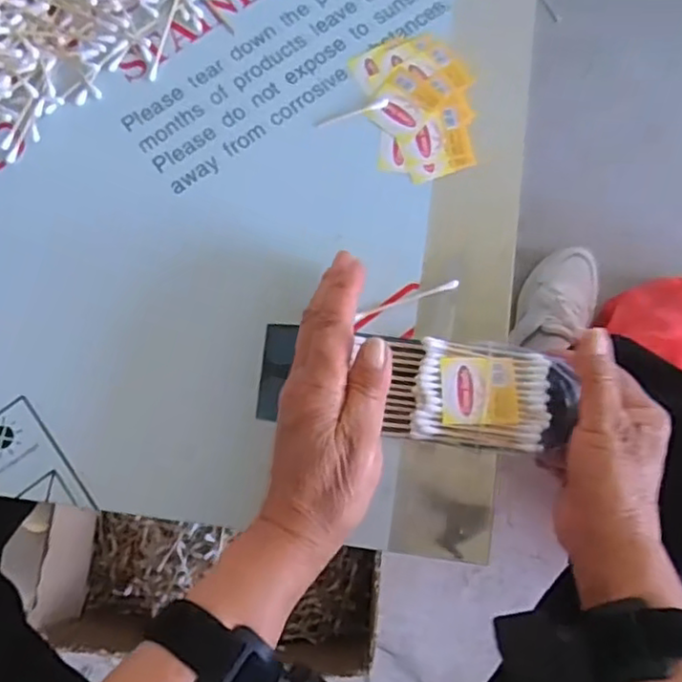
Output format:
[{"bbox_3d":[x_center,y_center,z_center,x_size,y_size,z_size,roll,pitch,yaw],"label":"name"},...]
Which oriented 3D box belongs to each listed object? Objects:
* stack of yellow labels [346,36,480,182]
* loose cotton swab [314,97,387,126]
[{"bbox_3d":[0.053,-0.157,0.428,0.071,0.004,0.101,-13,77,-2],"label":"stack of yellow labels"},{"bbox_3d":[0.007,-0.151,0.427,0.049,0.004,0.007,-18,78,-3],"label":"loose cotton swab"}]

